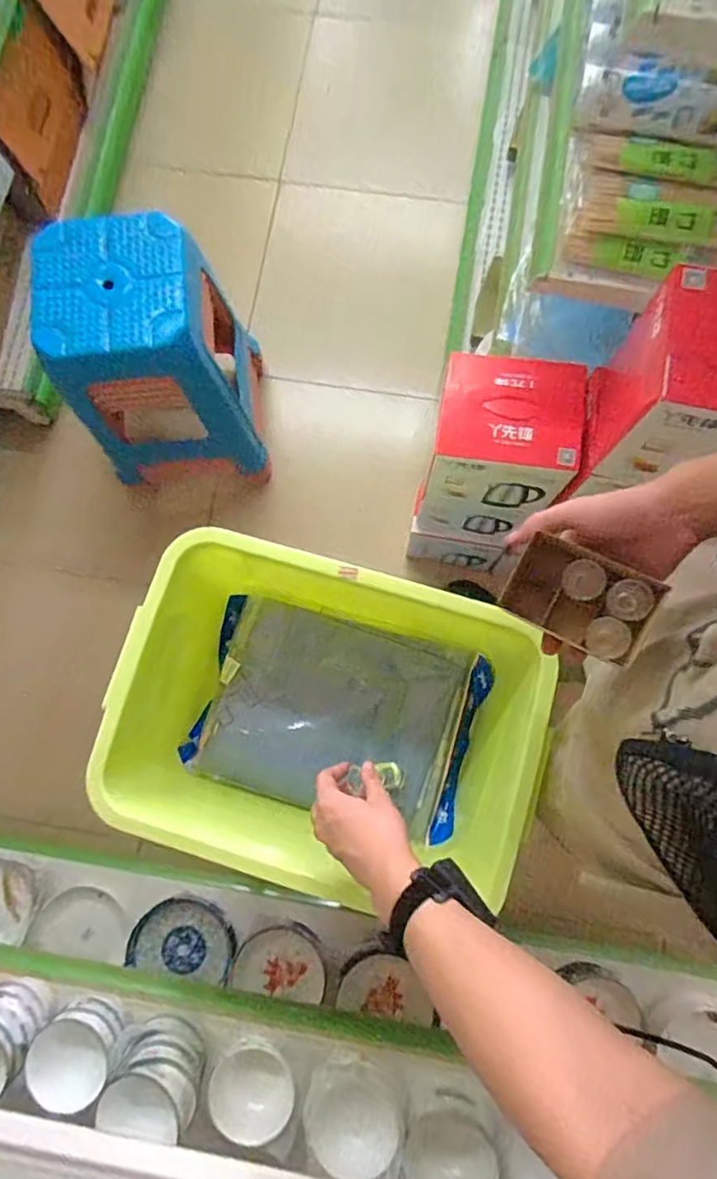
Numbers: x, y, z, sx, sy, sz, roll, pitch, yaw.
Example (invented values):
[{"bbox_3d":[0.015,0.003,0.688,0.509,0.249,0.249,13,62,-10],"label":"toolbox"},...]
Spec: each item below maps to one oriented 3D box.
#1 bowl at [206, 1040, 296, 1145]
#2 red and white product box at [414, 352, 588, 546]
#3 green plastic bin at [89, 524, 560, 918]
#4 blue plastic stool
[{"bbox_3d":[-0.149,0.686,0.808,0.105,0.046,0.110,0,80,1],"label":"bowl"},{"bbox_3d":[0.228,-0.225,1.040,0.200,0.401,0.169,10,80,3],"label":"red and white product box"},{"bbox_3d":[-0.053,0.176,0.829,0.581,0.275,0.359,14,80,4],"label":"green plastic bin"},{"bbox_3d":[-0.417,-0.484,1.285,0.339,0.533,0.335,-3,80,1],"label":"blue plastic stool"}]

